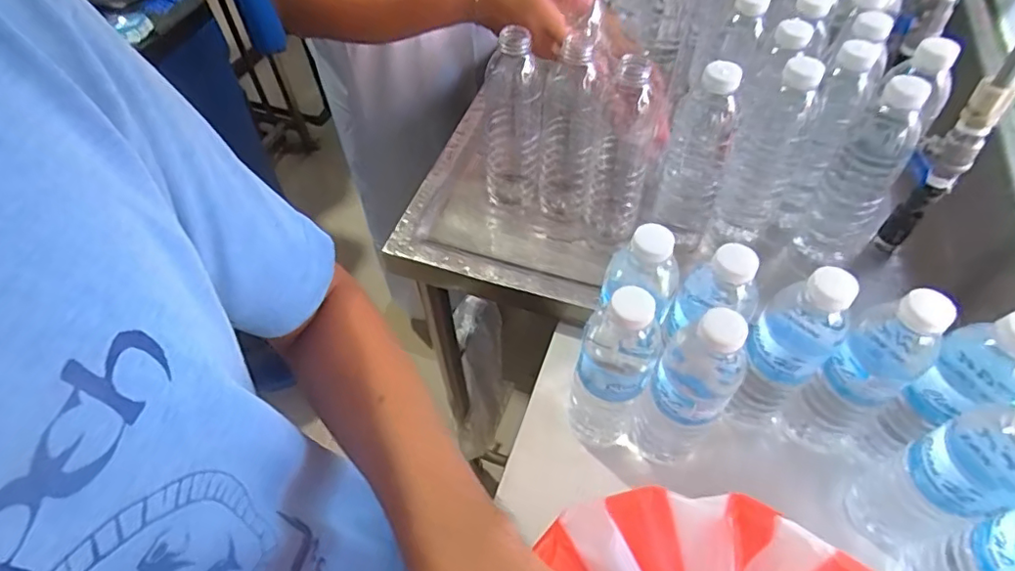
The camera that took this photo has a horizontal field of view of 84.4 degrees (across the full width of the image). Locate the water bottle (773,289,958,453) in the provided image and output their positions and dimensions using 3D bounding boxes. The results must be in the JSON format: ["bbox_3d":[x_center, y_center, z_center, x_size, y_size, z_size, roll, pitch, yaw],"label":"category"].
[{"bbox_3d":[0.291,0.082,0.468,0.056,0.203,0.057,0,54,0],"label":"water bottle"}]

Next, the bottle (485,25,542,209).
[{"bbox_3d":[0.006,-0.174,0.616,0.060,0.198,0.054,3,54,2],"label":"bottle"}]

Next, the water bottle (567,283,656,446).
[{"bbox_3d":[0.087,0.080,0.479,0.056,0.216,0.056,15,56,11],"label":"water bottle"}]

